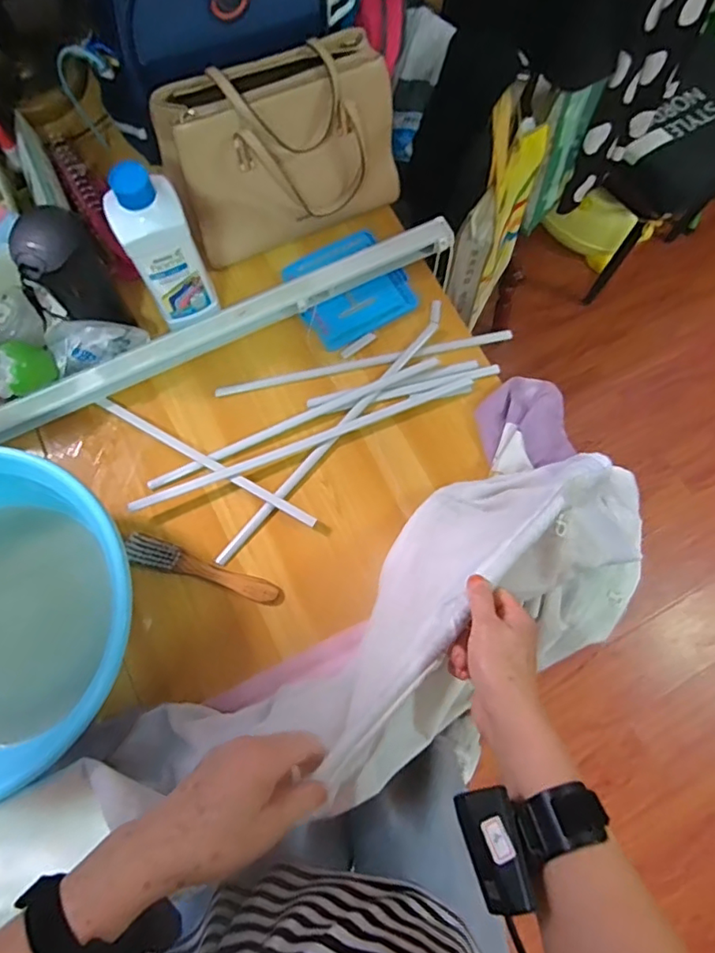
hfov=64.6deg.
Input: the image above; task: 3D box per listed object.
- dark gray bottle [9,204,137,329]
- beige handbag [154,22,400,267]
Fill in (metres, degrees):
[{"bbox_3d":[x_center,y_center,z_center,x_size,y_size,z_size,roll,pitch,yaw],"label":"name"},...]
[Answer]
[{"bbox_3d":[-0.347,-0.247,0.711,0.077,0.176,0.085,-32,77,-9],"label":"dark gray bottle"},{"bbox_3d":[-0.099,-0.424,0.754,0.306,0.194,0.114,-19,75,-6],"label":"beige handbag"}]

